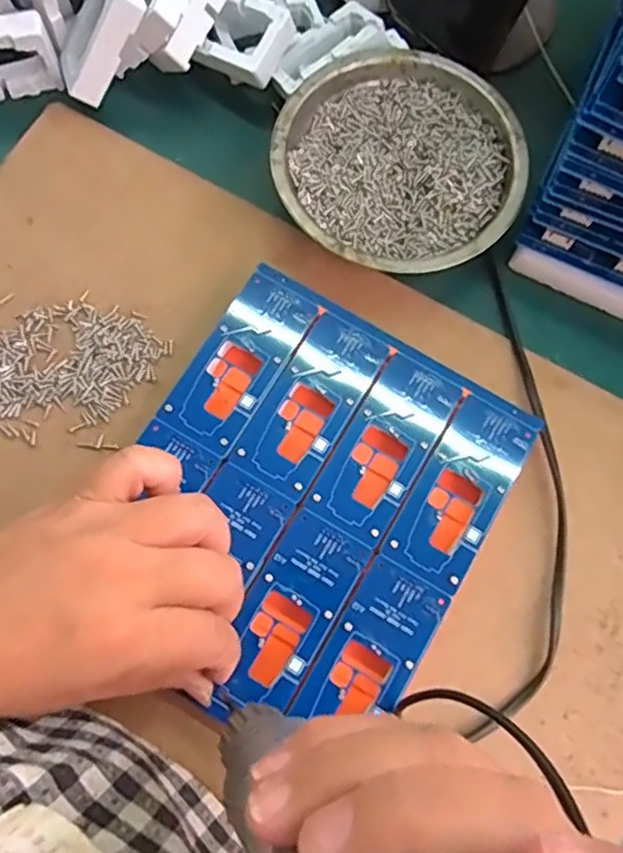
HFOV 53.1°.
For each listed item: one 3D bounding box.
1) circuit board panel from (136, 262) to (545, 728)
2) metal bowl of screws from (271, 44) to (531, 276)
[{"bbox_3d":[-0.003,0.033,0.290,0.157,0.005,0.173,31,78,6],"label":"circuit board panel"},{"bbox_3d":[0.044,-0.133,0.332,0.122,0.037,0.124,0,76,-2],"label":"metal bowl of screws"}]

